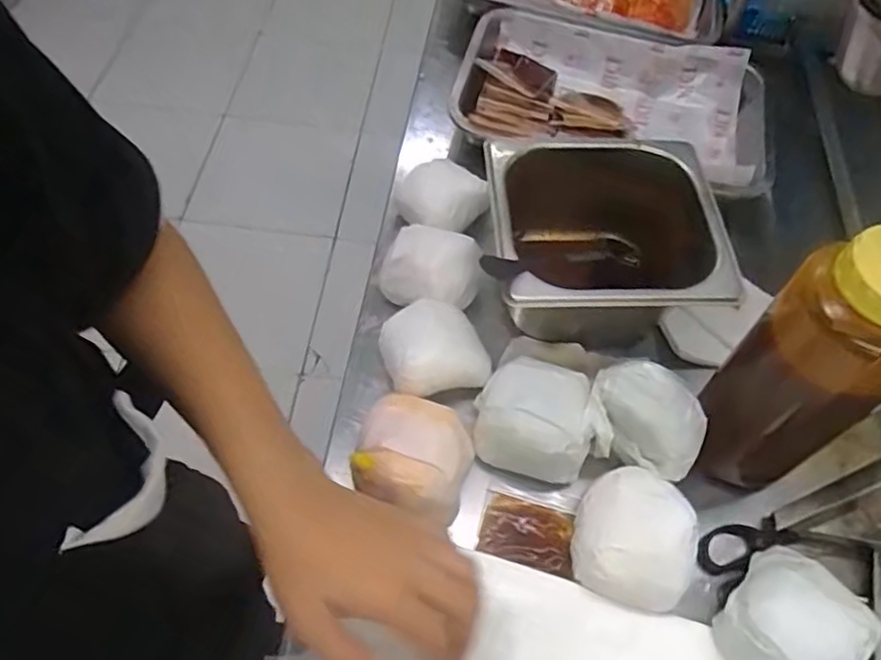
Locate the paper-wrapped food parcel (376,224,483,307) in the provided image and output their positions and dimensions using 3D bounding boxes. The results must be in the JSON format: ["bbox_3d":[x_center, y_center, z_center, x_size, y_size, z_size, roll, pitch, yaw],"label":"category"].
[{"bbox_3d":[-0.006,-0.050,0.532,0.078,0.038,0.066,20,59,8],"label":"paper-wrapped food parcel"}]

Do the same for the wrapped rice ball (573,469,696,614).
[{"bbox_3d":[0.128,0.137,0.428,0.073,0.048,0.080,2,58,-3],"label":"wrapped rice ball"}]

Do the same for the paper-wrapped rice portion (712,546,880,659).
[{"bbox_3d":[0.219,0.188,0.404,0.074,0.053,0.073,2,58,-3],"label":"paper-wrapped rice portion"}]

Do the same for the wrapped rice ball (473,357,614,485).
[{"bbox_3d":[0.073,0.066,0.469,0.091,0.052,0.078,8,58,1],"label":"wrapped rice ball"}]

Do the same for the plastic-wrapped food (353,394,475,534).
[{"bbox_3d":[-0.018,0.089,0.450,0.076,0.051,0.076,19,59,8],"label":"plastic-wrapped food"}]

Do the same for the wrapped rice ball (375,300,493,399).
[{"bbox_3d":[-0.006,0.017,0.498,0.072,0.044,0.071,2,58,-3],"label":"wrapped rice ball"}]

